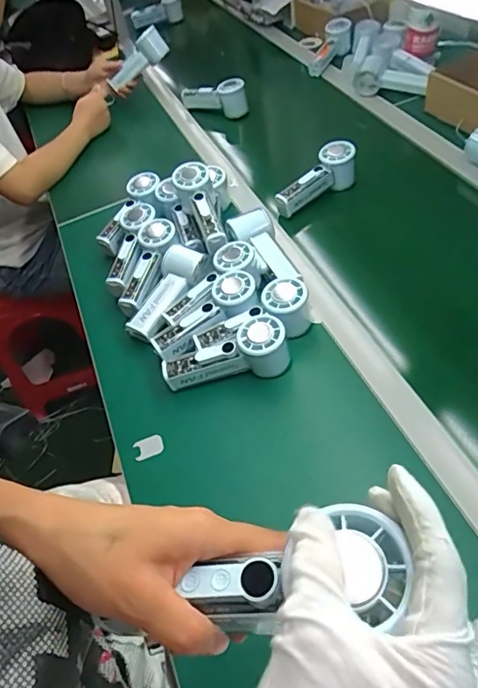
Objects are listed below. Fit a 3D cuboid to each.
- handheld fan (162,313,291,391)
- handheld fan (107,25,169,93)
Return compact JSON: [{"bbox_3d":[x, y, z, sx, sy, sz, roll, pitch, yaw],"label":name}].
[{"bbox_3d":[-0.015,0.016,0.608,0.155,0.061,0.054,-18,52,8],"label":"handheld fan"},{"bbox_3d":[-0.220,-0.644,1.098,0.140,0.059,0.074,-22,43,35],"label":"handheld fan"}]

